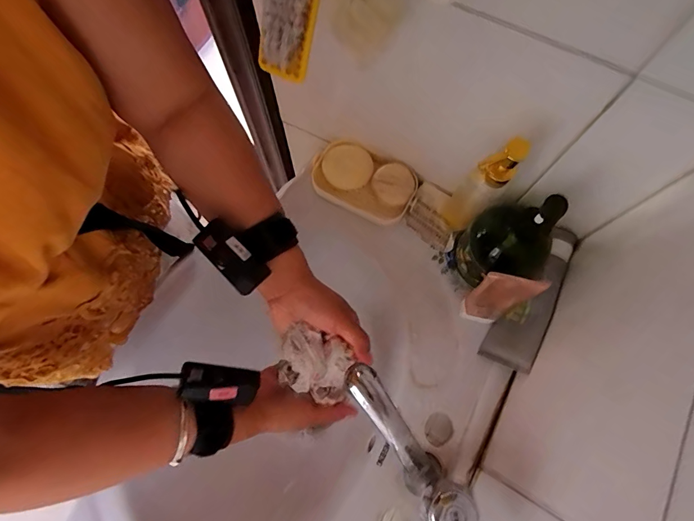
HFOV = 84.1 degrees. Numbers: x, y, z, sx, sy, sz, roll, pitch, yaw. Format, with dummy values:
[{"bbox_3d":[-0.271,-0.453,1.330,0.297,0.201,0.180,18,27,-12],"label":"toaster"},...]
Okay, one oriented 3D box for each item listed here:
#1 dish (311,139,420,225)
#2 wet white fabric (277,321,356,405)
[{"bbox_3d":[0.021,-0.102,0.498,0.132,0.027,0.080,29,75,9],"label":"dish"},{"bbox_3d":[-0.034,0.112,0.409,0.076,0.065,0.058,20,74,6],"label":"wet white fabric"}]

